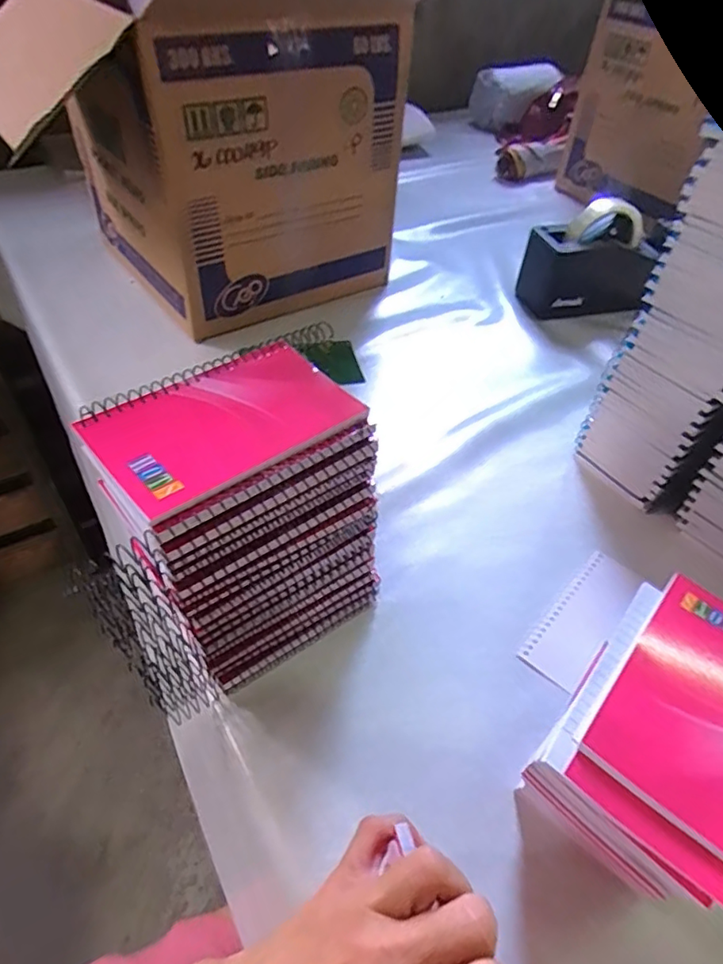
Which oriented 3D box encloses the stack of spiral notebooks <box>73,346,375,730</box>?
[{"bbox_3d":[-0.076,0.033,0.351,0.153,0.180,0.093,-27,53,-25],"label":"stack of spiral notebooks"}]

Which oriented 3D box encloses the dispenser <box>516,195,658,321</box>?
[{"bbox_3d":[0.287,-0.275,0.708,0.155,0.112,0.080,-6,47,-8],"label":"dispenser"}]

